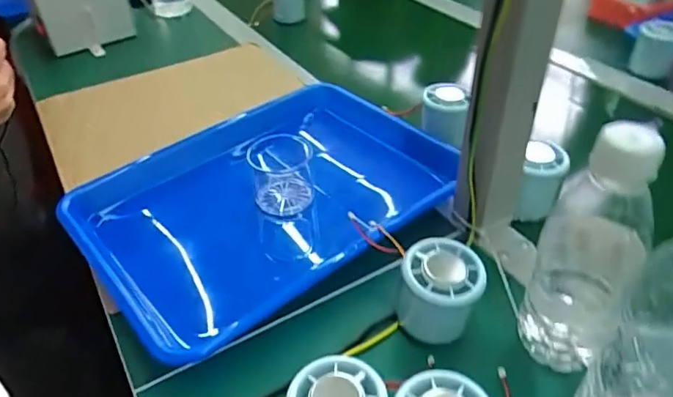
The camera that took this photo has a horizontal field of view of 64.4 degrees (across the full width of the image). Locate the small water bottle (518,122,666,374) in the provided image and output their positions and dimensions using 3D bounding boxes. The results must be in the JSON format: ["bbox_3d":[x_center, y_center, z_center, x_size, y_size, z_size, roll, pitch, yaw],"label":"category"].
[{"bbox_3d":[0.156,0.034,0.331,0.056,0.176,0.048,18,42,22],"label":"small water bottle"}]

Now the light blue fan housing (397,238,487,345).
[{"bbox_3d":[0.073,0.067,0.383,0.058,0.059,0.055,11,40,15],"label":"light blue fan housing"}]

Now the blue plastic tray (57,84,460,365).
[{"bbox_3d":[-0.063,0.007,0.513,0.325,0.083,0.239,-28,46,-29],"label":"blue plastic tray"}]

